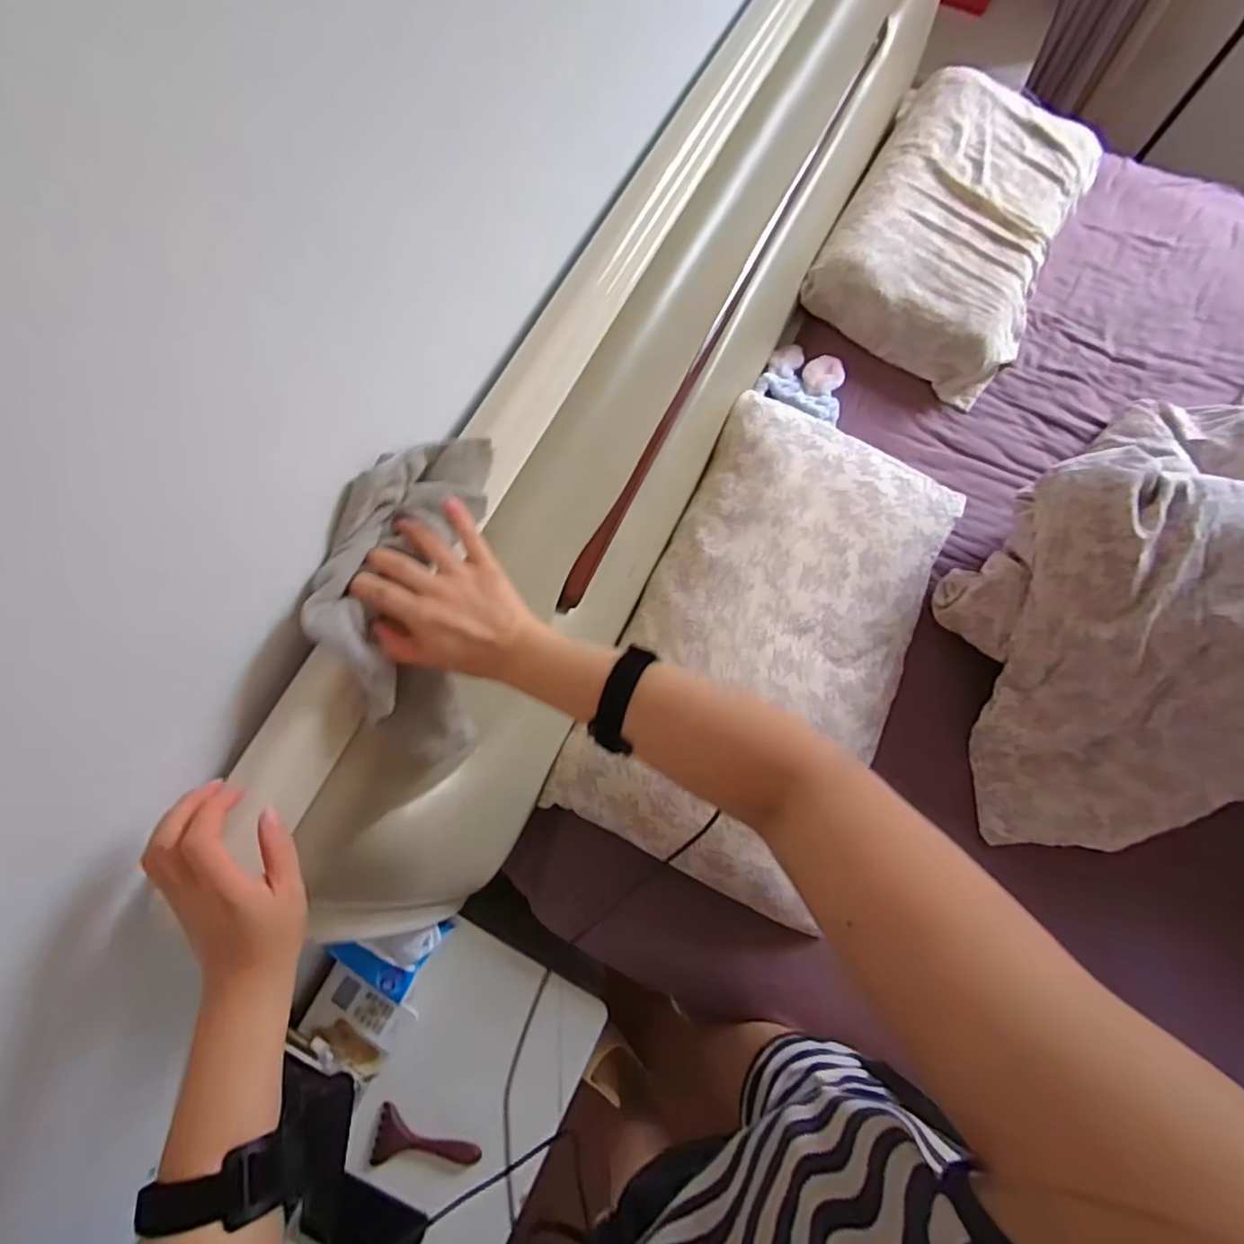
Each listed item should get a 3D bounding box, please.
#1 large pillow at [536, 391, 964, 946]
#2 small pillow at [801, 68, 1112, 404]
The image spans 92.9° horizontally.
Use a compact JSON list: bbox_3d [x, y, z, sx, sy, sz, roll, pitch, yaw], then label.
[{"bbox_3d":[0.216,0.022,0.836,0.392,0.113,0.675,25,75,7],"label":"large pillow"},{"bbox_3d":[0.610,-0.715,1.075,0.386,0.127,0.564,27,75,7],"label":"small pillow"}]

